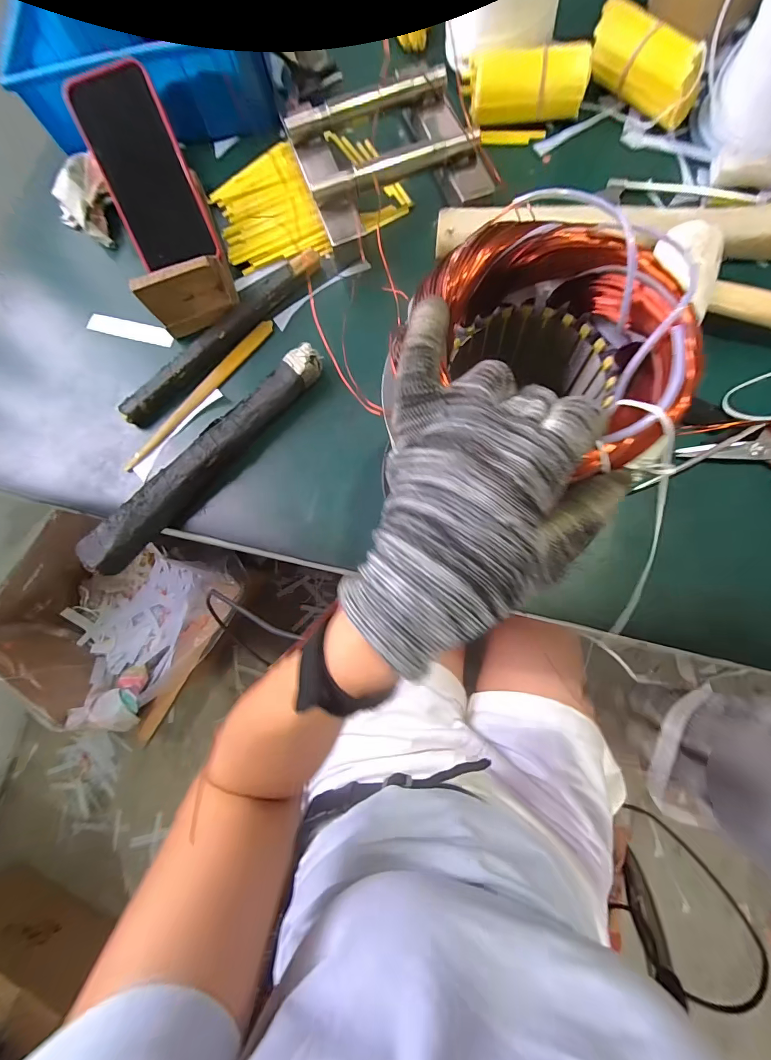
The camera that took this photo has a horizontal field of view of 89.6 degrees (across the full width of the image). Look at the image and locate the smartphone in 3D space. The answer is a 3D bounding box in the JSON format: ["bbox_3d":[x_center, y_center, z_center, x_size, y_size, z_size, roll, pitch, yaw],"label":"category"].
[{"bbox_3d":[-0.242,-0.358,0.390,0.081,0.009,0.160,-18,110,1],"label":"smartphone"}]

